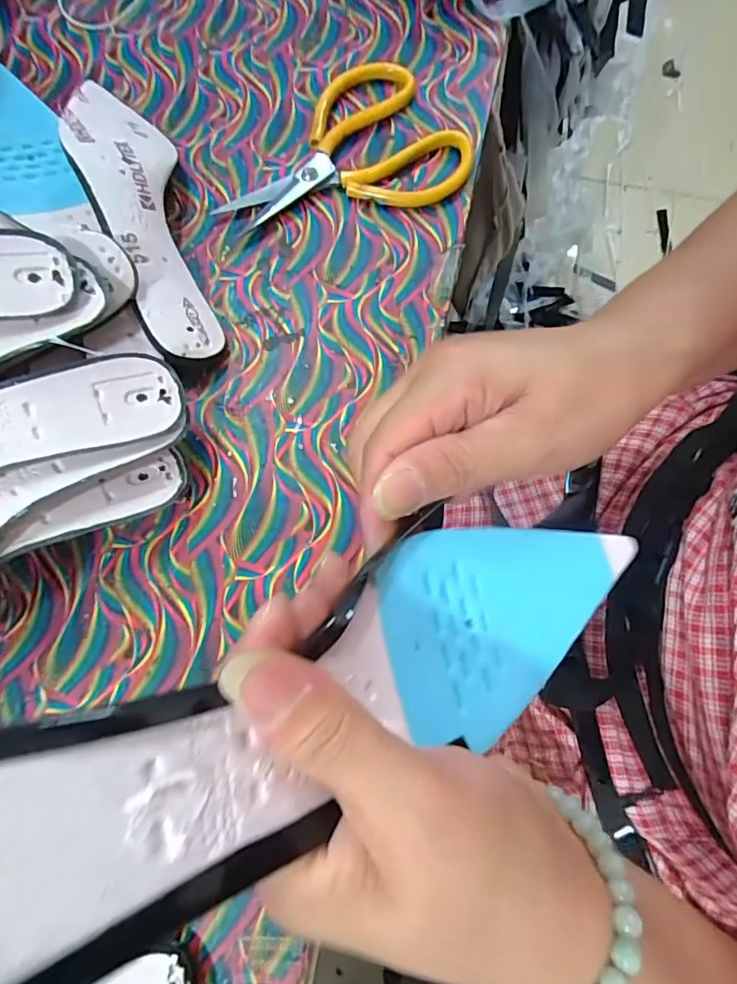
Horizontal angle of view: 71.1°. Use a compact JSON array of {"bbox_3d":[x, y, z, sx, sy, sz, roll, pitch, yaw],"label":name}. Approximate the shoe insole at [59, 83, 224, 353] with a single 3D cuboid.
[{"bbox_3d":[-0.161,-0.199,0.360,0.069,0.034,0.243,-13,80,-38],"label":"shoe insole"}]

